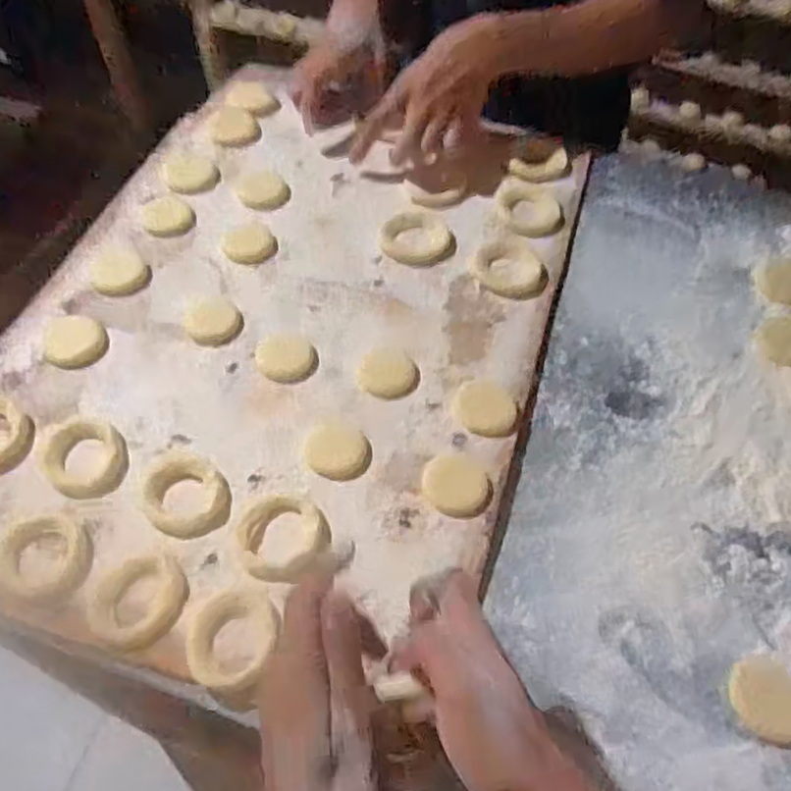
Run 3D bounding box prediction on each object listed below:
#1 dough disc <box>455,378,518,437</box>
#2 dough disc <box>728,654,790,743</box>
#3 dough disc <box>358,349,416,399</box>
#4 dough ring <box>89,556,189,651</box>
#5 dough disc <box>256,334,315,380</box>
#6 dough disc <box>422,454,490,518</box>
[{"bbox_3d":[0.072,0.009,0.532,0.047,0.004,0.052,3,55,2],"label":"dough disc"},{"bbox_3d":[0.237,0.190,0.429,0.048,0.008,0.049,1,56,-1],"label":"dough disc"},{"bbox_3d":[-0.007,-0.019,0.546,0.045,0.004,0.045,1,56,-1],"label":"dough disc"},{"bbox_3d":[-0.168,0.135,0.445,0.054,0.010,0.060,40,63,22],"label":"dough ring"},{"bbox_3d":[-0.089,-0.032,0.551,0.046,0.004,0.043,-2,56,-3],"label":"dough disc"},{"bbox_3d":[0.044,0.064,0.491,0.048,0.004,0.044,1,56,-1],"label":"dough disc"}]

